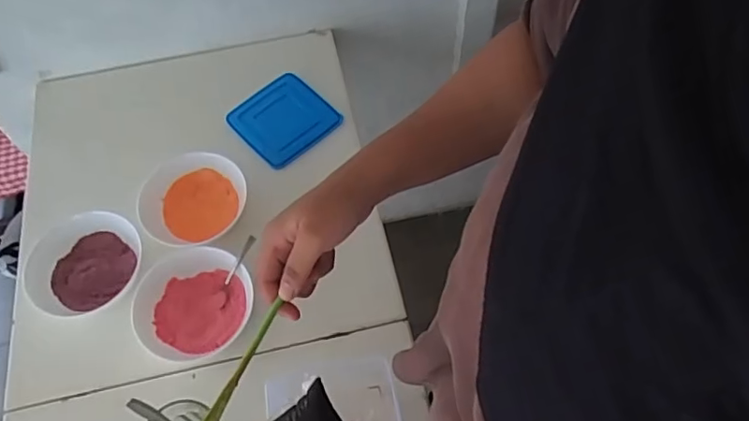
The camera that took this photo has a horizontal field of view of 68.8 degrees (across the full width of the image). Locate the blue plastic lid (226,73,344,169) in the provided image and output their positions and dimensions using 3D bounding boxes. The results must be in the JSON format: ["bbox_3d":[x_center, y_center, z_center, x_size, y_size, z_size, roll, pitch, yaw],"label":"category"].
[{"bbox_3d":[-0.140,-0.144,0.868,0.141,0.016,0.135,-39,66,-19],"label":"blue plastic lid"}]

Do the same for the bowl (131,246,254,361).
[{"bbox_3d":[-0.228,0.122,0.699,0.145,0.053,0.132,-1,60,1],"label":"bowl"}]

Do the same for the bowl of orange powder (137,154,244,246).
[{"bbox_3d":[-0.253,-0.008,0.780,0.146,0.063,0.143,-1,60,1],"label":"bowl of orange powder"}]

